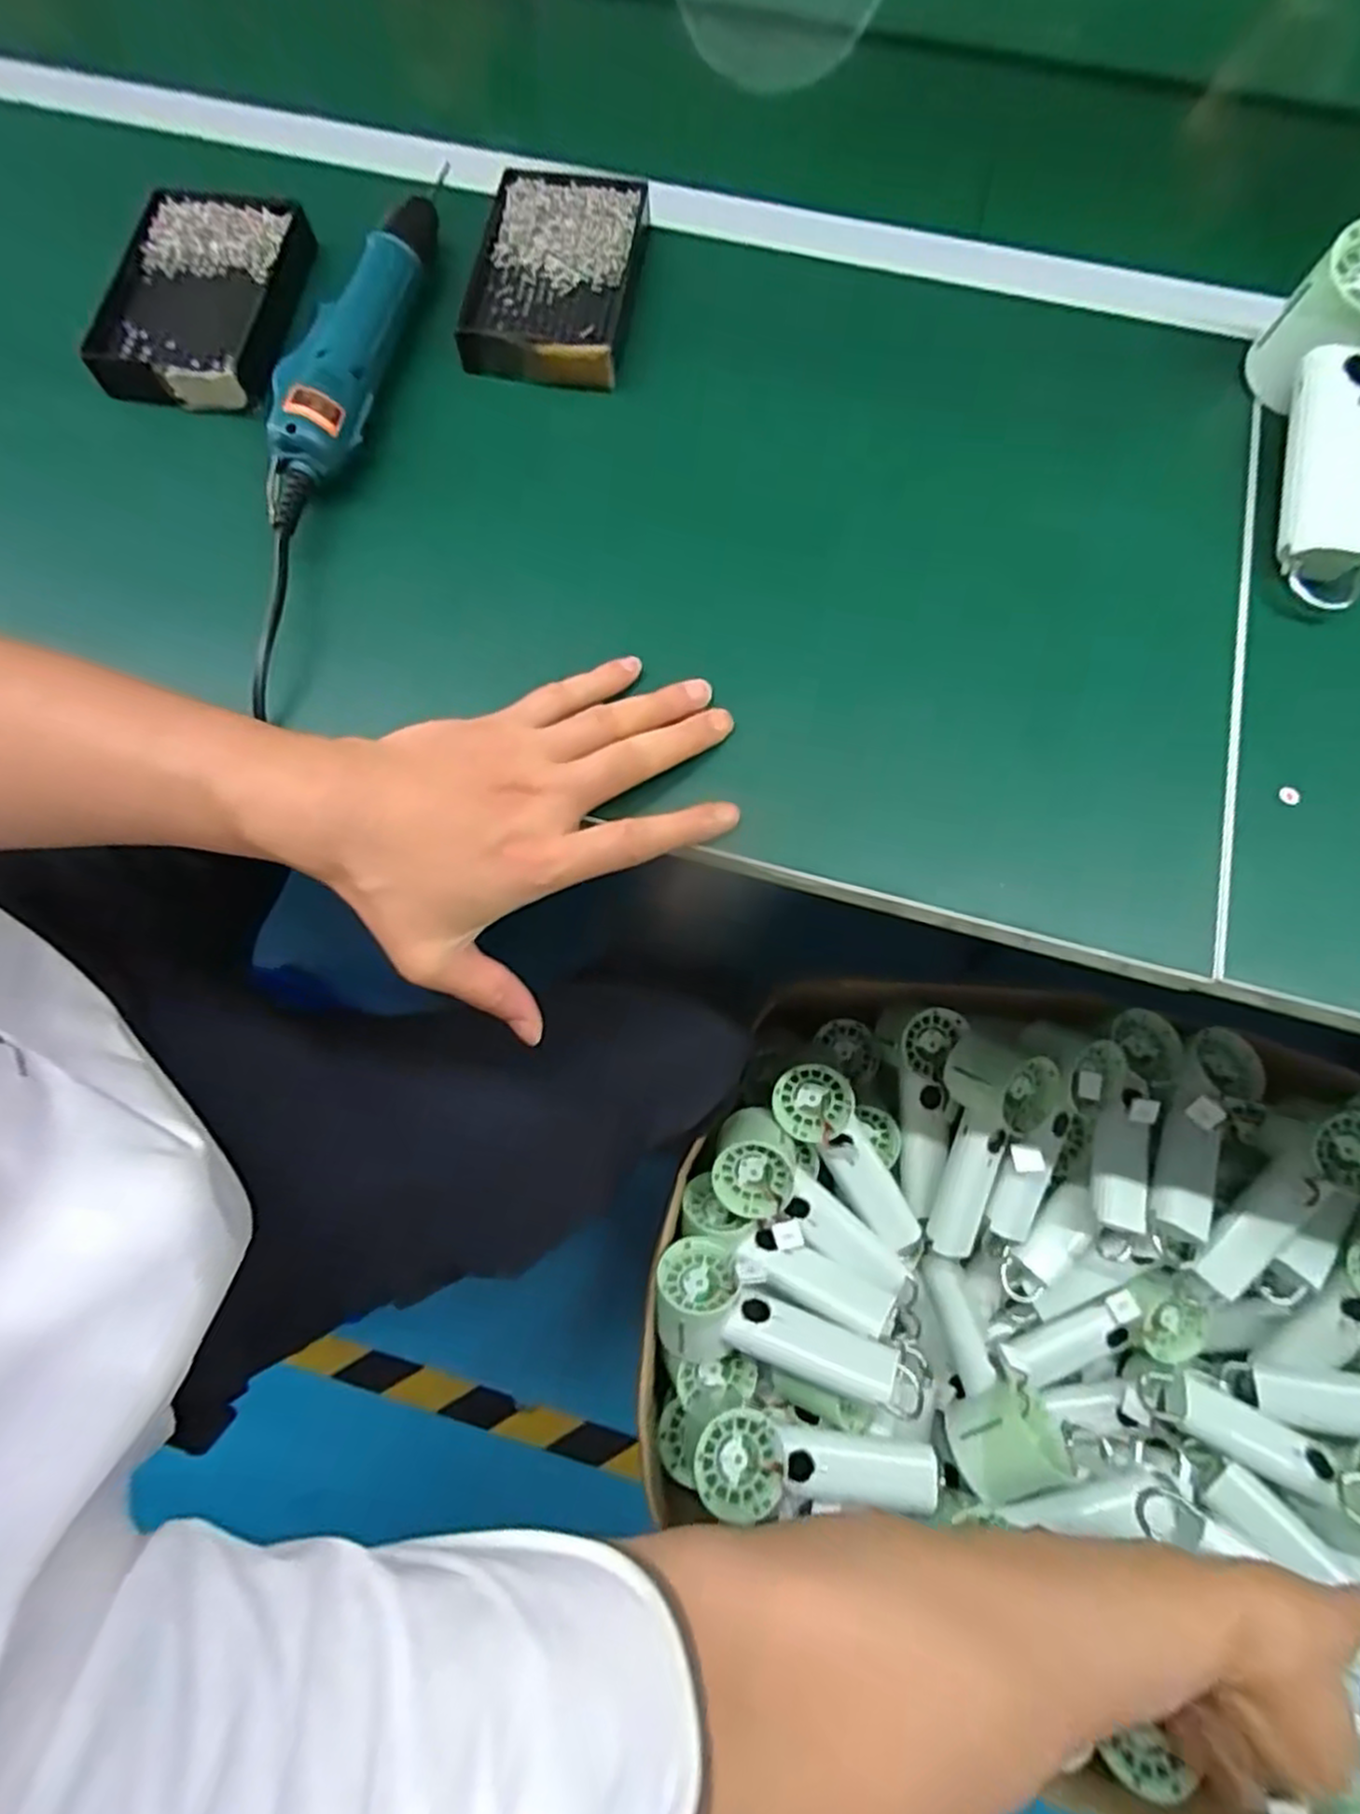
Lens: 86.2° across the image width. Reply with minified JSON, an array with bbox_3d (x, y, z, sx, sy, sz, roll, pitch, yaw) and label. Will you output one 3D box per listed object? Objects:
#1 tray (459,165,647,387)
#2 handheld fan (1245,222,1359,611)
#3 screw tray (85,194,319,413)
[{"bbox_3d":[-0.074,-0.373,0.429,0.092,0.028,0.149,5,73,2],"label":"tray"},{"bbox_3d":[0.334,-0.250,0.368,0.069,0.063,0.185,18,74,6],"label":"handheld fan"},{"bbox_3d":[-0.280,-0.354,0.424,0.097,0.027,0.144,8,73,3],"label":"screw tray"}]

